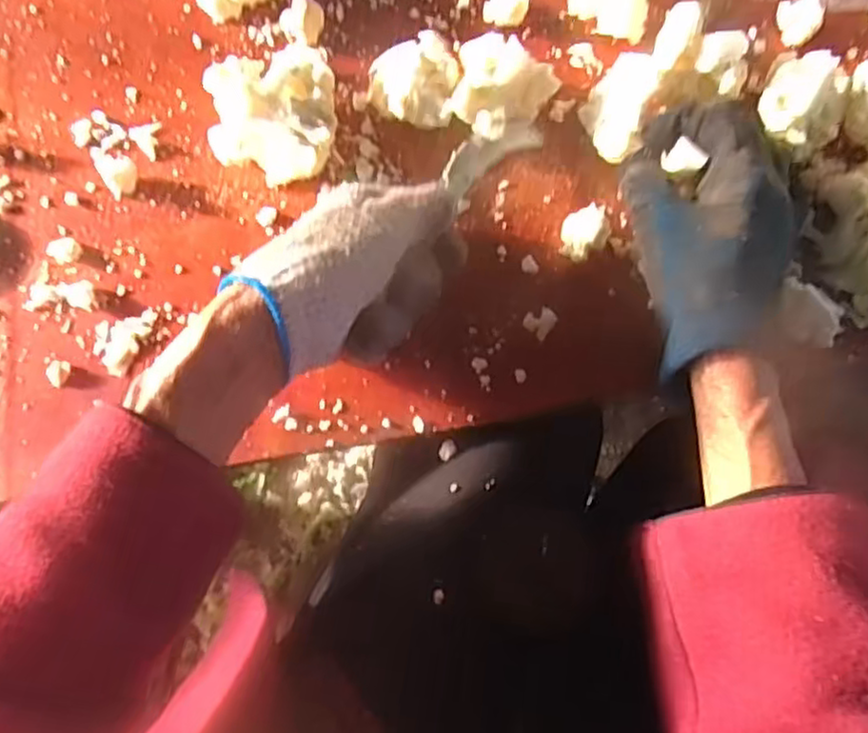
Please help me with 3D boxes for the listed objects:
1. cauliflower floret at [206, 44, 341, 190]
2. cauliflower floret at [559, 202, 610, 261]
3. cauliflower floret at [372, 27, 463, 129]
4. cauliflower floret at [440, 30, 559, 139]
[{"bbox_3d":[-0.095,-0.147,0.413,0.073,0.039,0.081,-5,74,-3],"label":"cauliflower floret"},{"bbox_3d":[0.088,-0.079,0.408,0.025,0.020,0.032,27,75,6],"label":"cauliflower floret"},{"bbox_3d":[-0.012,-0.172,0.425,0.050,0.035,0.053,11,74,2],"label":"cauliflower floret"},{"bbox_3d":[0.039,-0.160,0.418,0.058,0.042,0.050,19,75,4],"label":"cauliflower floret"}]

